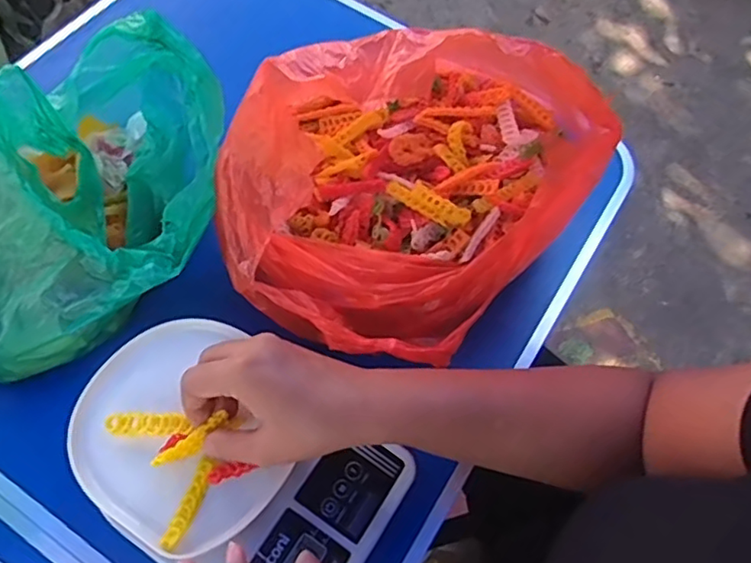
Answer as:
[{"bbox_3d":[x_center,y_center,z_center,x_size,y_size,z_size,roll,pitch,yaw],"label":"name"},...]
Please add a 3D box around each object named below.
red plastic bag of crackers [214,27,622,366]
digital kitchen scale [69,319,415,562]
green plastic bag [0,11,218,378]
[{"bbox_3d":[0.033,-0.095,0.448,0.212,0.165,0.290,38,66,16],"label":"red plastic bag of crackers"},{"bbox_3d":[-0.100,0.129,0.424,0.224,0.039,0.145,30,64,12],"label":"digital kitchen scale"},{"bbox_3d":[-0.231,-0.072,0.458,0.181,0.137,0.263,19,62,7],"label":"green plastic bag"}]

